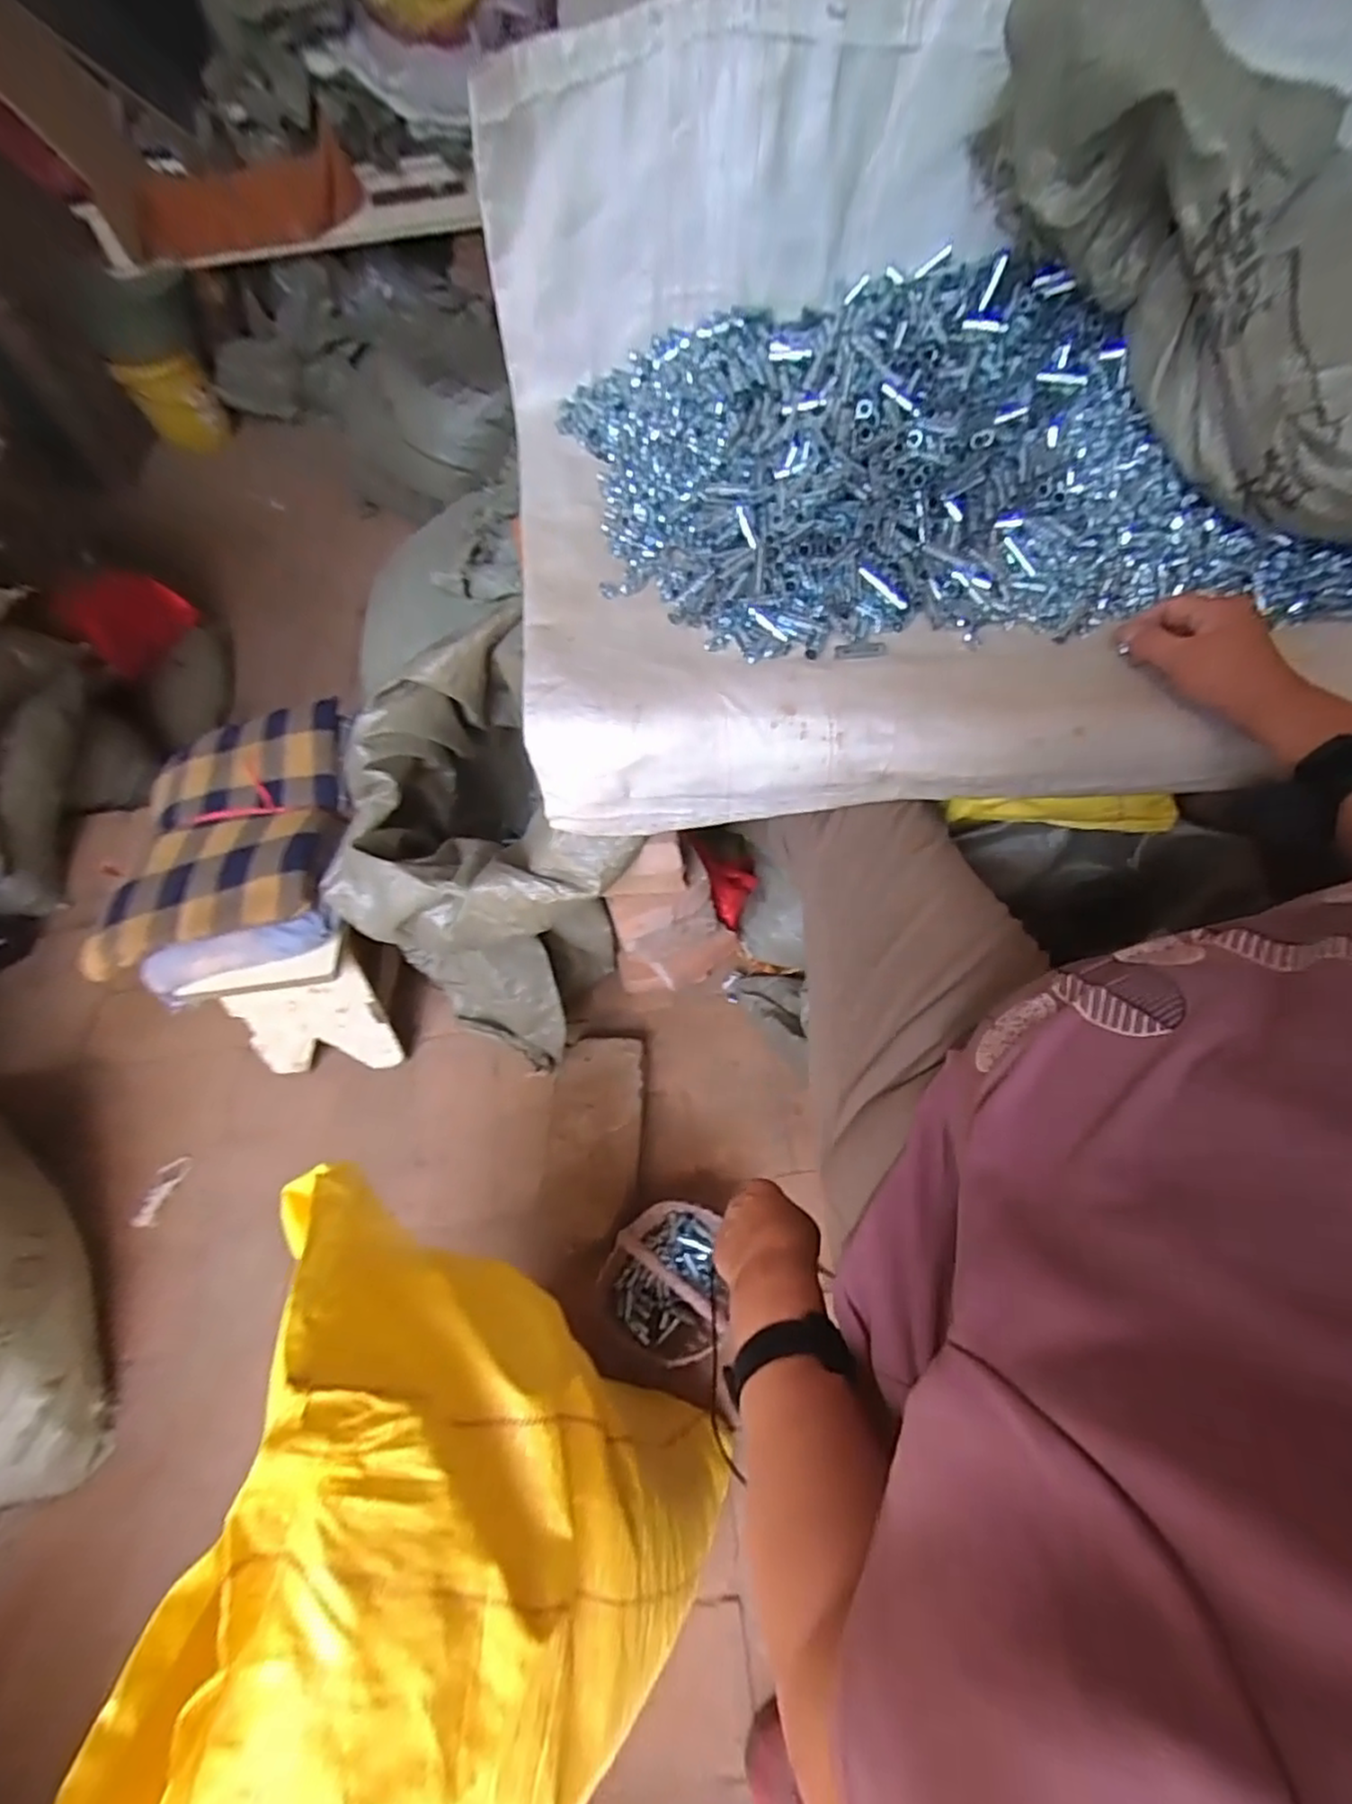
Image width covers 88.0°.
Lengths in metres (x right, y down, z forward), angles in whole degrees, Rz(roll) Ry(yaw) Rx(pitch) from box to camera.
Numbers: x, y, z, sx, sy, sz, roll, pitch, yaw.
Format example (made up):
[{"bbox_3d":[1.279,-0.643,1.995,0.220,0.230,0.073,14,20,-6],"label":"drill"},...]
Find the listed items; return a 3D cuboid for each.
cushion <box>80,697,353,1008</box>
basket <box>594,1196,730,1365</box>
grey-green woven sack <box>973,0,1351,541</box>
[{"bbox_3d":[-0.513,-0.077,0.807,0.252,0.071,0.332,-7,58,-1],"label":"cushion"},{"bbox_3d":[-0.005,0.390,0.729,0.125,0.119,0.139,23,62,17],"label":"basket"},{"bbox_3d":[0.516,-0.538,0.559,0.534,0.249,0.387,26,63,18],"label":"grey-green woven sack"}]

